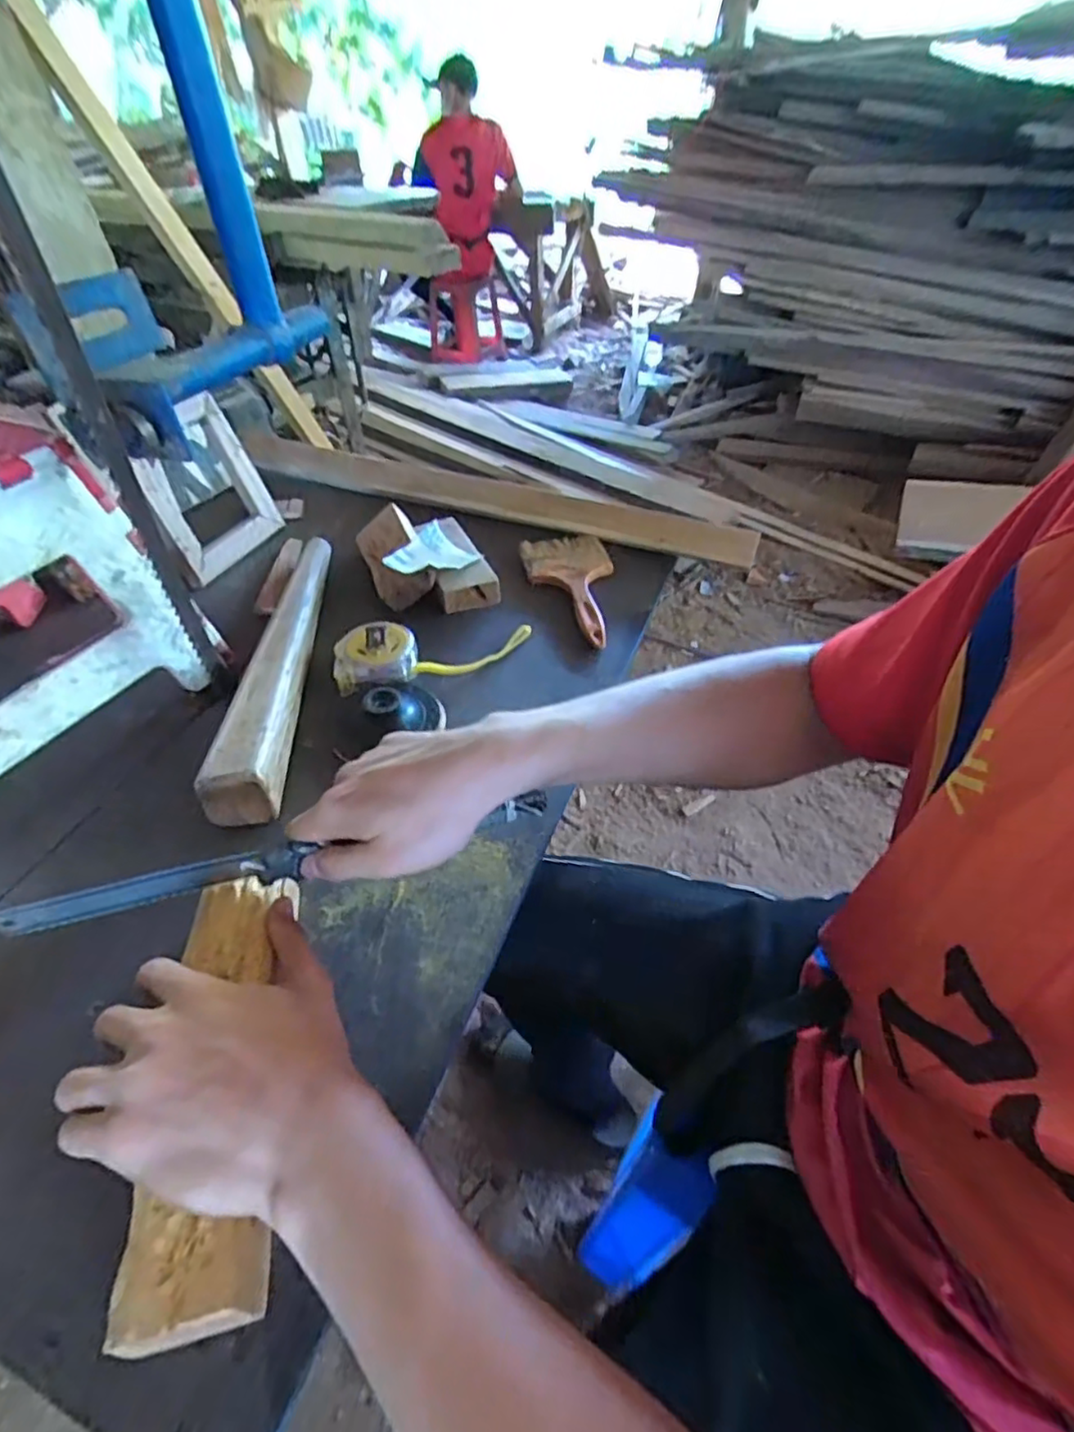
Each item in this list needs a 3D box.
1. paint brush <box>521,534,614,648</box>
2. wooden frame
[{"bbox_3d":[0.042,-0.136,0.665,0.089,0.013,0.185,-10,45,-8],"label":"paint brush"},{"bbox_3d":[-0.355,-0.241,0.685,0.025,0.151,0.135,-1,41,30],"label":"wooden frame"}]

